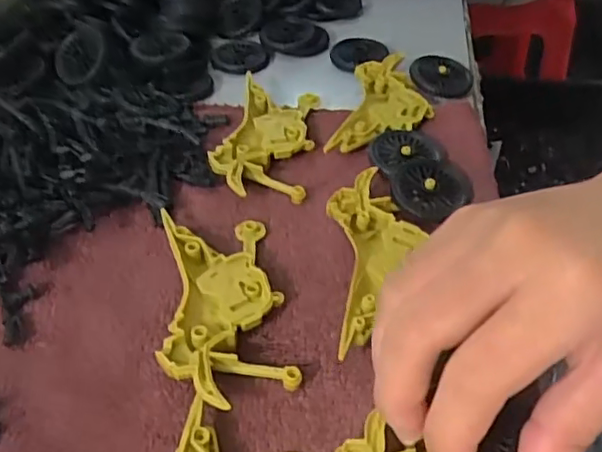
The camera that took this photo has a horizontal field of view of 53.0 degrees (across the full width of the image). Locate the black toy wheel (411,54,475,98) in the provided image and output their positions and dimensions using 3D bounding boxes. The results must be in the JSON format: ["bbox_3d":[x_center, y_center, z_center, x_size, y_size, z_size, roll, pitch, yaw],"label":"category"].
[{"bbox_3d":[0.084,-0.093,0.373,0.033,0.011,0.037,-15,47,-13],"label":"black toy wheel"}]

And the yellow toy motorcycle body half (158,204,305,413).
[{"bbox_3d":[-0.033,0.031,0.253,0.048,0.013,0.097,-10,46,-8],"label":"yellow toy motorcycle body half"}]

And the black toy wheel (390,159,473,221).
[{"bbox_3d":[0.063,-0.020,0.296,0.039,0.006,0.034,-27,50,-23],"label":"black toy wheel"}]

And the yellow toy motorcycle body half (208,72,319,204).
[{"bbox_3d":[-0.018,-0.051,0.335,0.050,0.013,0.103,4,45,6],"label":"yellow toy motorcycle body half"}]

